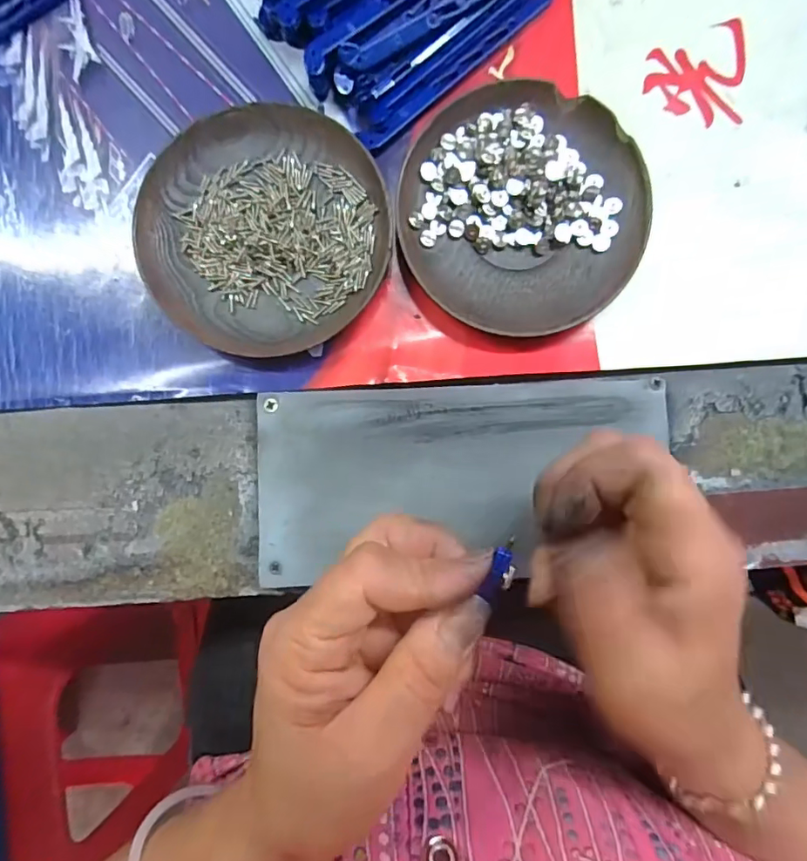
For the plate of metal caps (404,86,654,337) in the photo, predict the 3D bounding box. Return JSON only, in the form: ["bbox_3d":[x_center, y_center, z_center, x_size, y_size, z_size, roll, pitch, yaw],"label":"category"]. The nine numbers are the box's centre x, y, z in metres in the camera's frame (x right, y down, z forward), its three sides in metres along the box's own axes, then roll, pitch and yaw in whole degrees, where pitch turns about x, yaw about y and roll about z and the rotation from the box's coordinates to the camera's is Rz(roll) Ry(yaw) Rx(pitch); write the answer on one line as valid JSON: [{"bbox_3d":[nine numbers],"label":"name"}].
[{"bbox_3d":[0.056,-0.103,0.246,0.111,0.015,0.111,0,90,1],"label":"plate of metal caps"}]

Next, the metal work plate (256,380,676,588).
[{"bbox_3d":[0.027,0.023,0.246,0.192,0.004,0.089,-3,88,1],"label":"metal work plate"}]

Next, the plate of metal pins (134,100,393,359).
[{"bbox_3d":[-0.065,-0.095,0.248,0.112,0.014,0.116,0,90,1],"label":"plate of metal pins"}]

